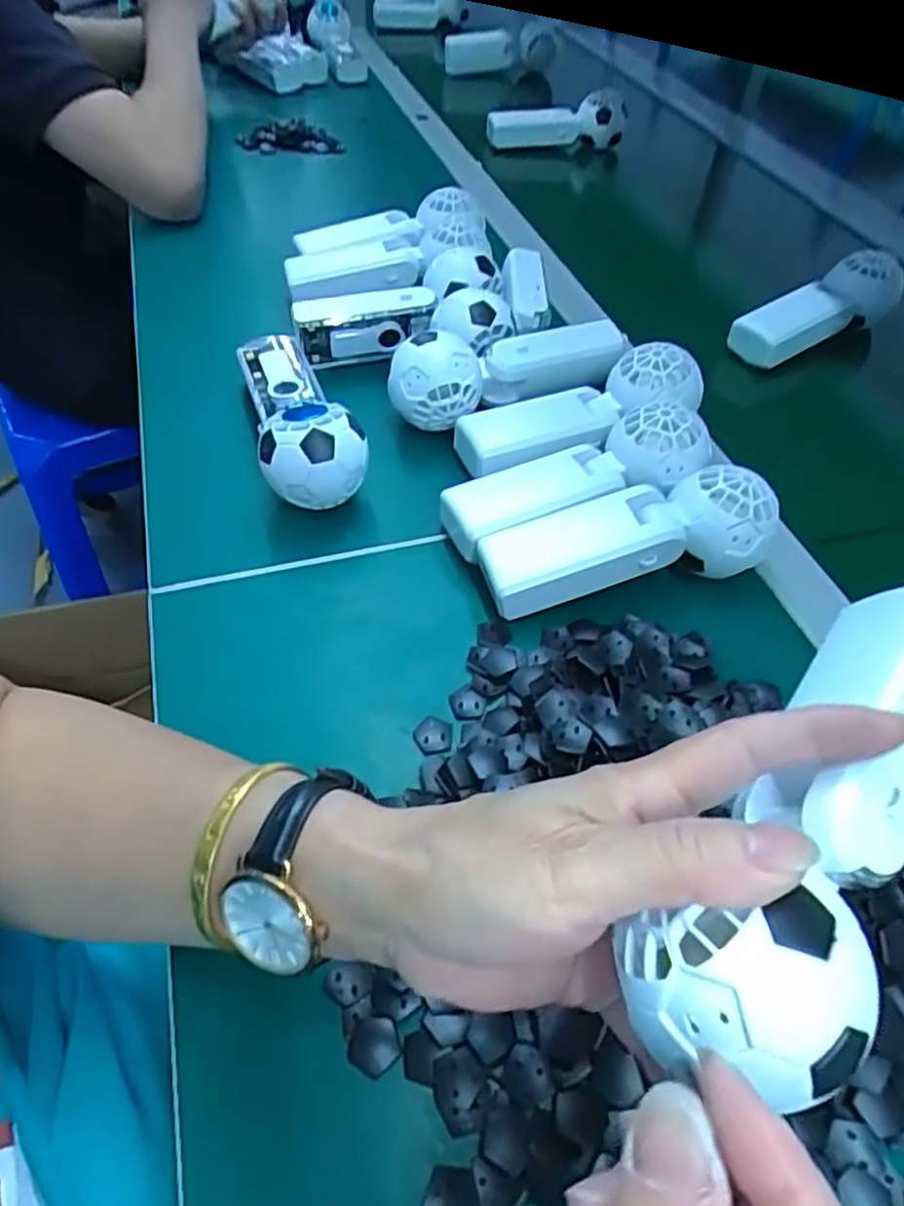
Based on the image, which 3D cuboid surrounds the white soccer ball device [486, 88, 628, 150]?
[{"bbox_3d":[0.130,-0.598,0.872,0.173,0.068,0.050,0,50,-5],"label":"white soccer ball device"}]

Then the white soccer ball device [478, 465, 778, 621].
[{"bbox_3d":[0.098,-0.034,0.388,0.164,0.049,0.052,-10,52,-8],"label":"white soccer ball device"}]

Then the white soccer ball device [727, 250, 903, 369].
[{"bbox_3d":[0.306,-0.250,0.589,0.167,0.044,0.048,-27,56,-19],"label":"white soccer ball device"}]

